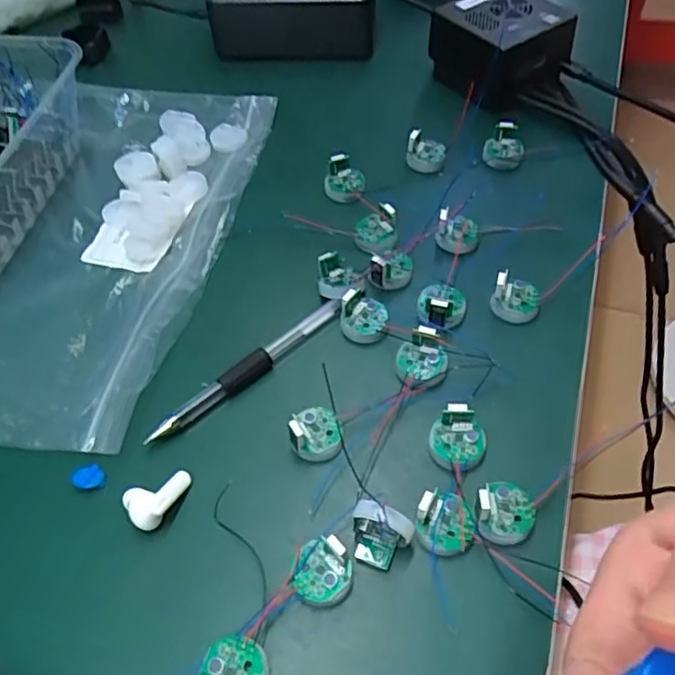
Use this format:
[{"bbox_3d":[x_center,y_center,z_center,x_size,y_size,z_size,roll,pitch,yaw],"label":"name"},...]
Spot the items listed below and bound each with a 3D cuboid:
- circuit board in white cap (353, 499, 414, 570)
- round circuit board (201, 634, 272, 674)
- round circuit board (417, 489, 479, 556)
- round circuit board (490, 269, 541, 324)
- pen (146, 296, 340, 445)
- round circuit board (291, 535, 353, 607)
[{"bbox_3d":[0.017,0.082,0.263,0.025,0.024,0.016,20,57,18],"label":"circuit board in white cap"},{"bbox_3d":[-0.039,0.128,0.241,0.024,0.009,0.025,-2,53,2],"label":"round circuit board"},{"bbox_3d":[0.046,0.078,0.270,0.024,0.016,0.025,-2,53,2],"label":"round circuit board"},{"bbox_3d":[0.097,-0.022,0.343,0.024,0.022,0.022,-2,53,2],"label":"round circuit board"},{"bbox_3d":[-0.045,0.015,0.327,0.119,0.010,0.013,-37,59,-22],"label":"pen"},{"bbox_3d":[-0.006,0.096,0.263,0.024,0.009,0.025,-2,53,2],"label":"round circuit board"}]

